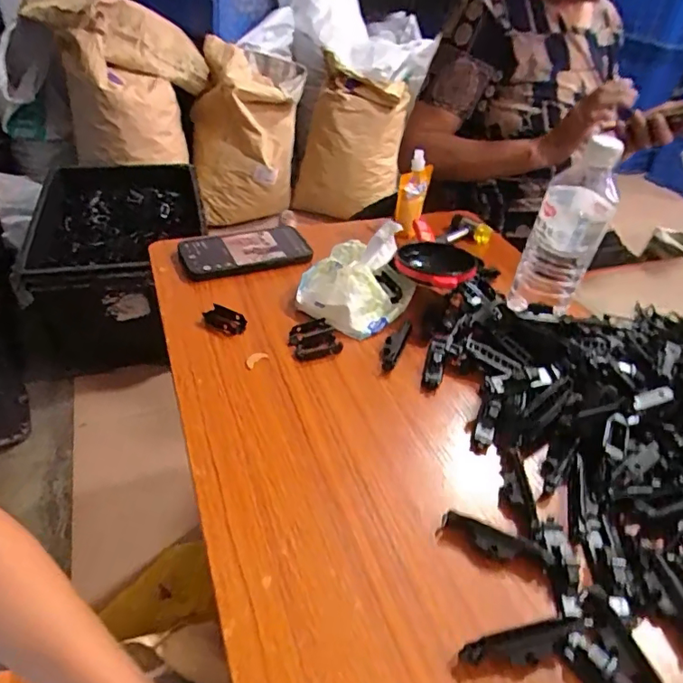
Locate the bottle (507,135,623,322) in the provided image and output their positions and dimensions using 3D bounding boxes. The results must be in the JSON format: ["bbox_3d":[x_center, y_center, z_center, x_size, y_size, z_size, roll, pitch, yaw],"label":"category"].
[{"bbox_3d":[0.231,-0.112,0.539,0.068,0.182,0.069,21,42,18],"label":"bottle"}]

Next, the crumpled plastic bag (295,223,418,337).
[{"bbox_3d":[0.019,-0.077,0.583,0.109,0.080,0.121,30,45,27],"label":"crumpled plastic bag"}]

